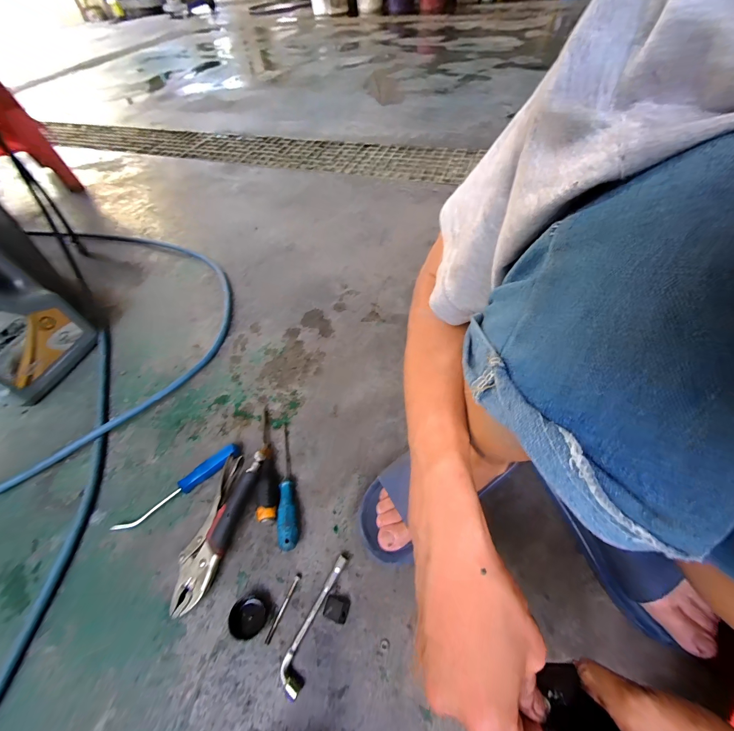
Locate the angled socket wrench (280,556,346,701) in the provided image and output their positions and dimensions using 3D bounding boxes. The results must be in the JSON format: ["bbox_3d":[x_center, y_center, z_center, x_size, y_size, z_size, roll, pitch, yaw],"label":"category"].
[{"bbox_3d":[-0.067,0.316,0.404,0.029,0.015,0.149,16,57,15],"label":"angled socket wrench"}]

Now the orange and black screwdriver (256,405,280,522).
[{"bbox_3d":[-0.164,0.147,0.521,0.031,0.036,0.197,-14,54,-6],"label":"orange and black screwdriver"}]

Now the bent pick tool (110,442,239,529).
[{"bbox_3d":[-0.292,0.191,0.505,0.196,0.023,0.029,-36,59,-20],"label":"bent pick tool"}]

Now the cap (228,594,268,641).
[{"bbox_3d":[-0.151,0.320,0.408,0.042,0.013,0.044,-2,54,3],"label":"cap"}]

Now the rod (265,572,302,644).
[{"bbox_3d":[-0.108,0.313,0.417,0.007,0.004,0.079,19,58,17],"label":"rod"}]

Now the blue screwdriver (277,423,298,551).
[{"bbox_3d":[-0.125,0.179,0.502,0.026,0.026,0.193,-11,54,-4],"label":"blue screwdriver"}]

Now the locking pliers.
[{"bbox_3d":[-0.215,0.228,0.462,0.067,0.038,0.207,10,55,11],"label":"locking pliers"}]

